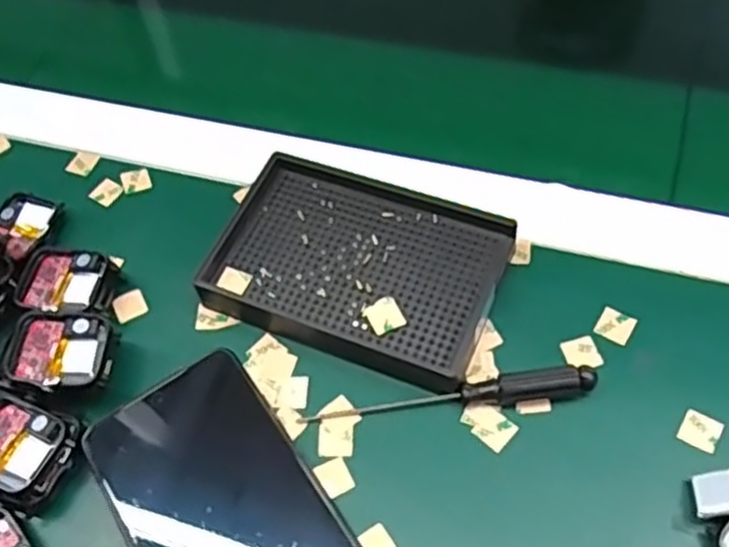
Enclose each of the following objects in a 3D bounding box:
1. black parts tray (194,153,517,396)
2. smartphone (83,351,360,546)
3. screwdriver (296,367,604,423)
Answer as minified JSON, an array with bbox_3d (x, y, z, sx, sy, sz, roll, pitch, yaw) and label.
[{"bbox_3d":[-0.004,-0.003,0.372,0.136,0.021,0.093,18,60,17],"label":"black parts tray"},{"bbox_3d":[-0.051,0.110,0.305,0.077,0.014,0.158,-31,59,-14],"label":"smartphone"},{"bbox_3d":[0.037,0.054,0.331,0.130,0.016,0.009,-6,56,2],"label":"screwdriver"}]

